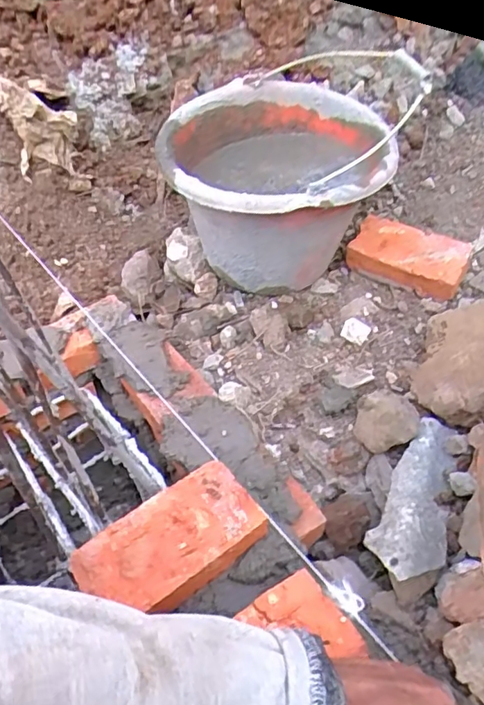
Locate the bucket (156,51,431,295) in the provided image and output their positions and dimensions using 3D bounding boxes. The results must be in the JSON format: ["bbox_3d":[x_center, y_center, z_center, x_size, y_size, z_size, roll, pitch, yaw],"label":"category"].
[{"bbox_3d":[0.047,-0.205,0.760,0.276,0.221,0.267,-3,48,3],"label":"bucket"}]

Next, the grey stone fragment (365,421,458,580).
[{"bbox_3d":[0.182,0.144,0.563,0.068,0.023,0.186,16,52,19],"label":"grey stone fragment"}]

